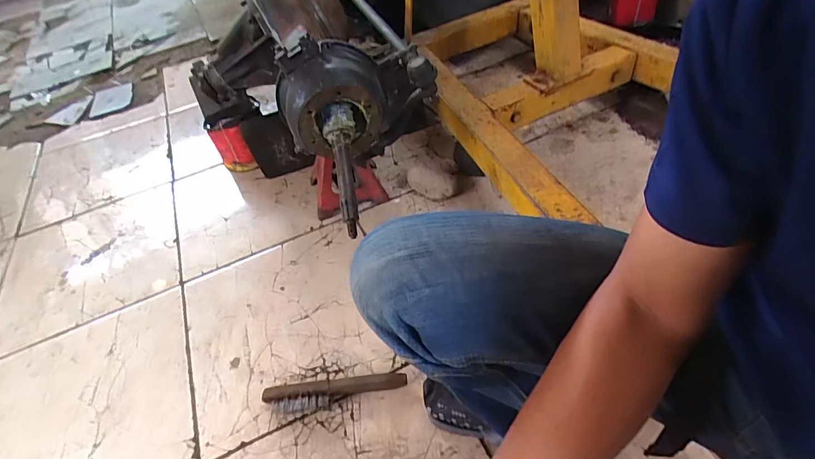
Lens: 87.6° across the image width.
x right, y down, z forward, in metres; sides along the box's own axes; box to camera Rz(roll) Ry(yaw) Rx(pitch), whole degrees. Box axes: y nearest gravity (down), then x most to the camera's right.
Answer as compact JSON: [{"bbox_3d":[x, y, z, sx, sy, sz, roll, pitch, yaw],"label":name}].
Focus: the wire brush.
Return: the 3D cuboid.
[{"bbox_3d":[-0.120,0.272,0.710,0.234,0.037,0.043,-8,47,-1],"label":"wire brush"}]

